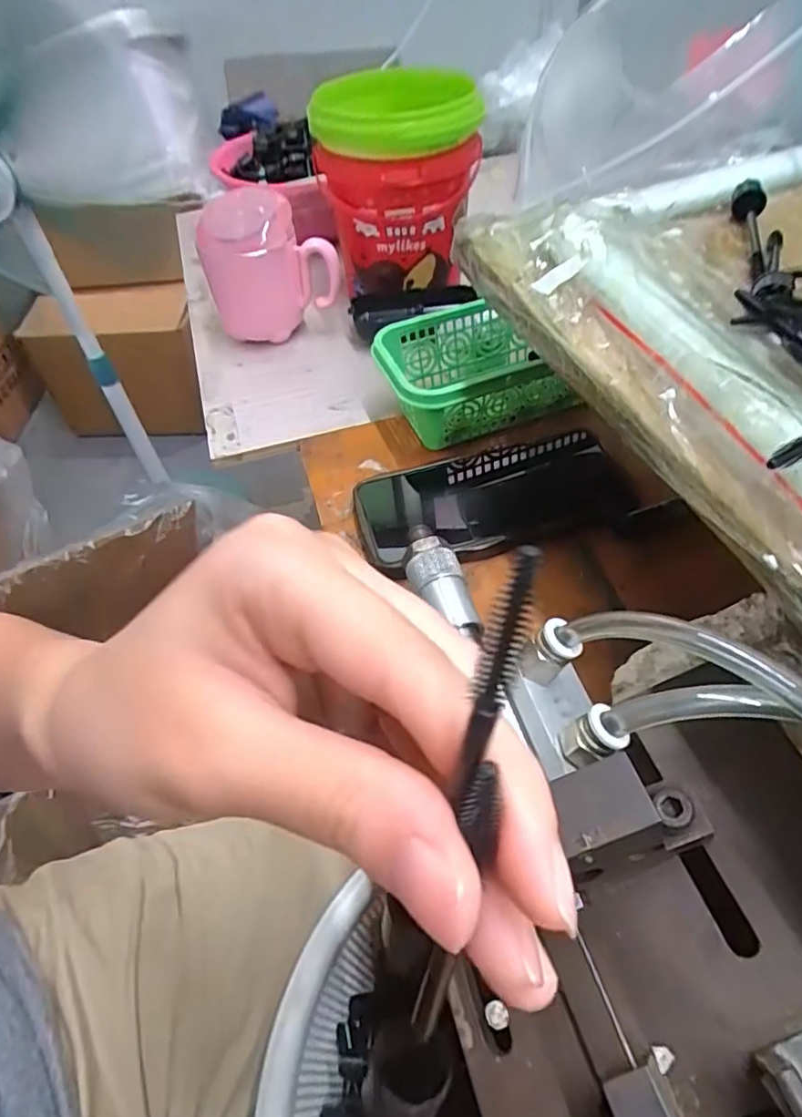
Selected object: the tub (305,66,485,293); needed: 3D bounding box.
[{"bbox_3d":[-0.005,-0.314,0.494,0.124,0.139,0.119,-2,51,3],"label":"tub"}]

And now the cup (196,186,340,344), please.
[{"bbox_3d":[-0.111,-0.243,0.496,0.100,0.101,0.066,-23,53,-14],"label":"cup"}]

